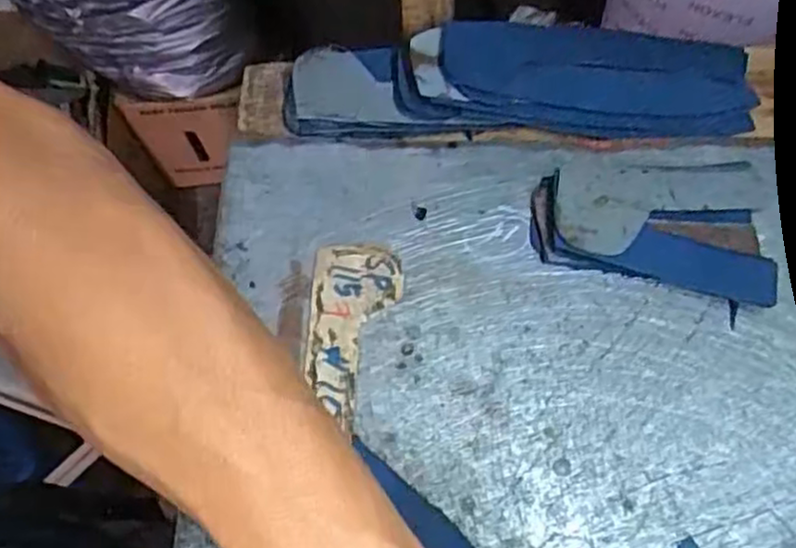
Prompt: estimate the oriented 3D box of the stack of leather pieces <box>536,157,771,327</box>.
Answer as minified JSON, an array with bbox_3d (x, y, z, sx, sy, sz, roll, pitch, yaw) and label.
[{"bbox_3d":[0.161,-0.029,0.459,0.143,0.022,0.096,0,64,2],"label":"stack of leather pieces"}]

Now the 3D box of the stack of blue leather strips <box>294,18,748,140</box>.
[{"bbox_3d":[0.084,-0.141,0.507,0.327,0.040,0.084,0,64,2],"label":"stack of blue leather strips"}]

